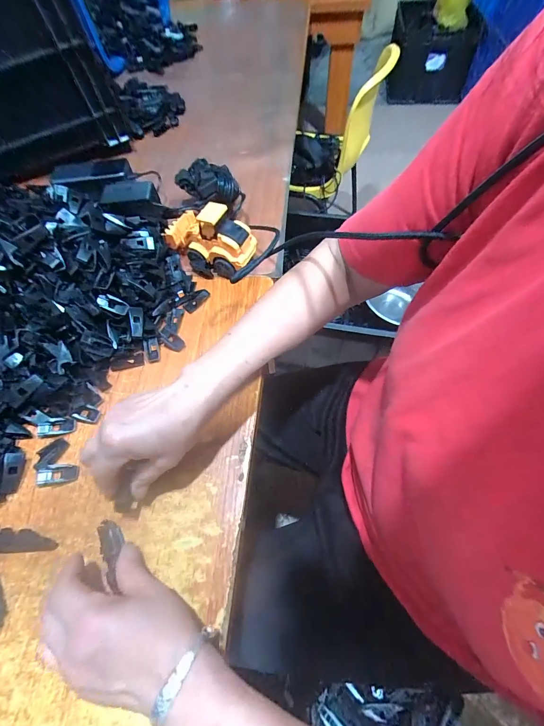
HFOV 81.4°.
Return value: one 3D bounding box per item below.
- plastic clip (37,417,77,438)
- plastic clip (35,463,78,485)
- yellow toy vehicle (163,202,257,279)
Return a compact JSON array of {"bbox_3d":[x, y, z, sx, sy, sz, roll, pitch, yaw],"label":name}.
[{"bbox_3d":[-0.258,0.076,0.377,0.047,0.007,0.020,-10,62,-1],"label":"plastic clip"},{"bbox_3d":[-0.240,0.123,0.351,0.044,0.011,0.019,-10,62,-1],"label":"plastic clip"},{"bbox_3d":[-0.102,-0.184,0.459,0.146,0.079,0.069,27,67,16],"label":"yellow toy vehicle"}]

